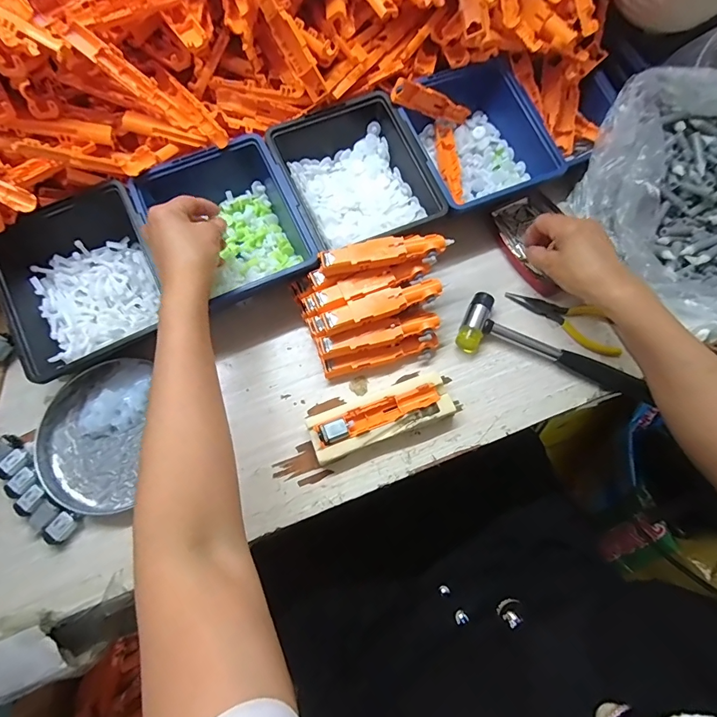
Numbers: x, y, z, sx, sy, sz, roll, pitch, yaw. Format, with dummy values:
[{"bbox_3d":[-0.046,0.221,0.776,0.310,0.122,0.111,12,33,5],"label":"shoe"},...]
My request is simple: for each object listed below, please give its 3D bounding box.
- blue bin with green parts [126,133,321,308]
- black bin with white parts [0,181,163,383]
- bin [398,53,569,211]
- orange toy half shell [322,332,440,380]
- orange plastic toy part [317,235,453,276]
[{"bbox_3d":[-0.136,-0.135,0.442,0.141,0.060,0.163,-26,73,-9],"label":"blue bin with green parts"},{"bbox_3d":[-0.269,-0.075,0.417,0.147,0.060,0.166,-28,73,-10],"label":"black bin with white parts"},{"bbox_3d":[0.127,-0.249,0.481,0.144,0.064,0.176,-23,72,-8],"label":"bin"},{"bbox_3d":[0.024,-0.003,0.420,0.117,0.031,0.020,-12,71,-5],"label":"orange toy half shell"},{"bbox_3d":[0.026,-0.102,0.398,0.123,0.011,0.027,-11,71,-4],"label":"orange plastic toy part"}]

